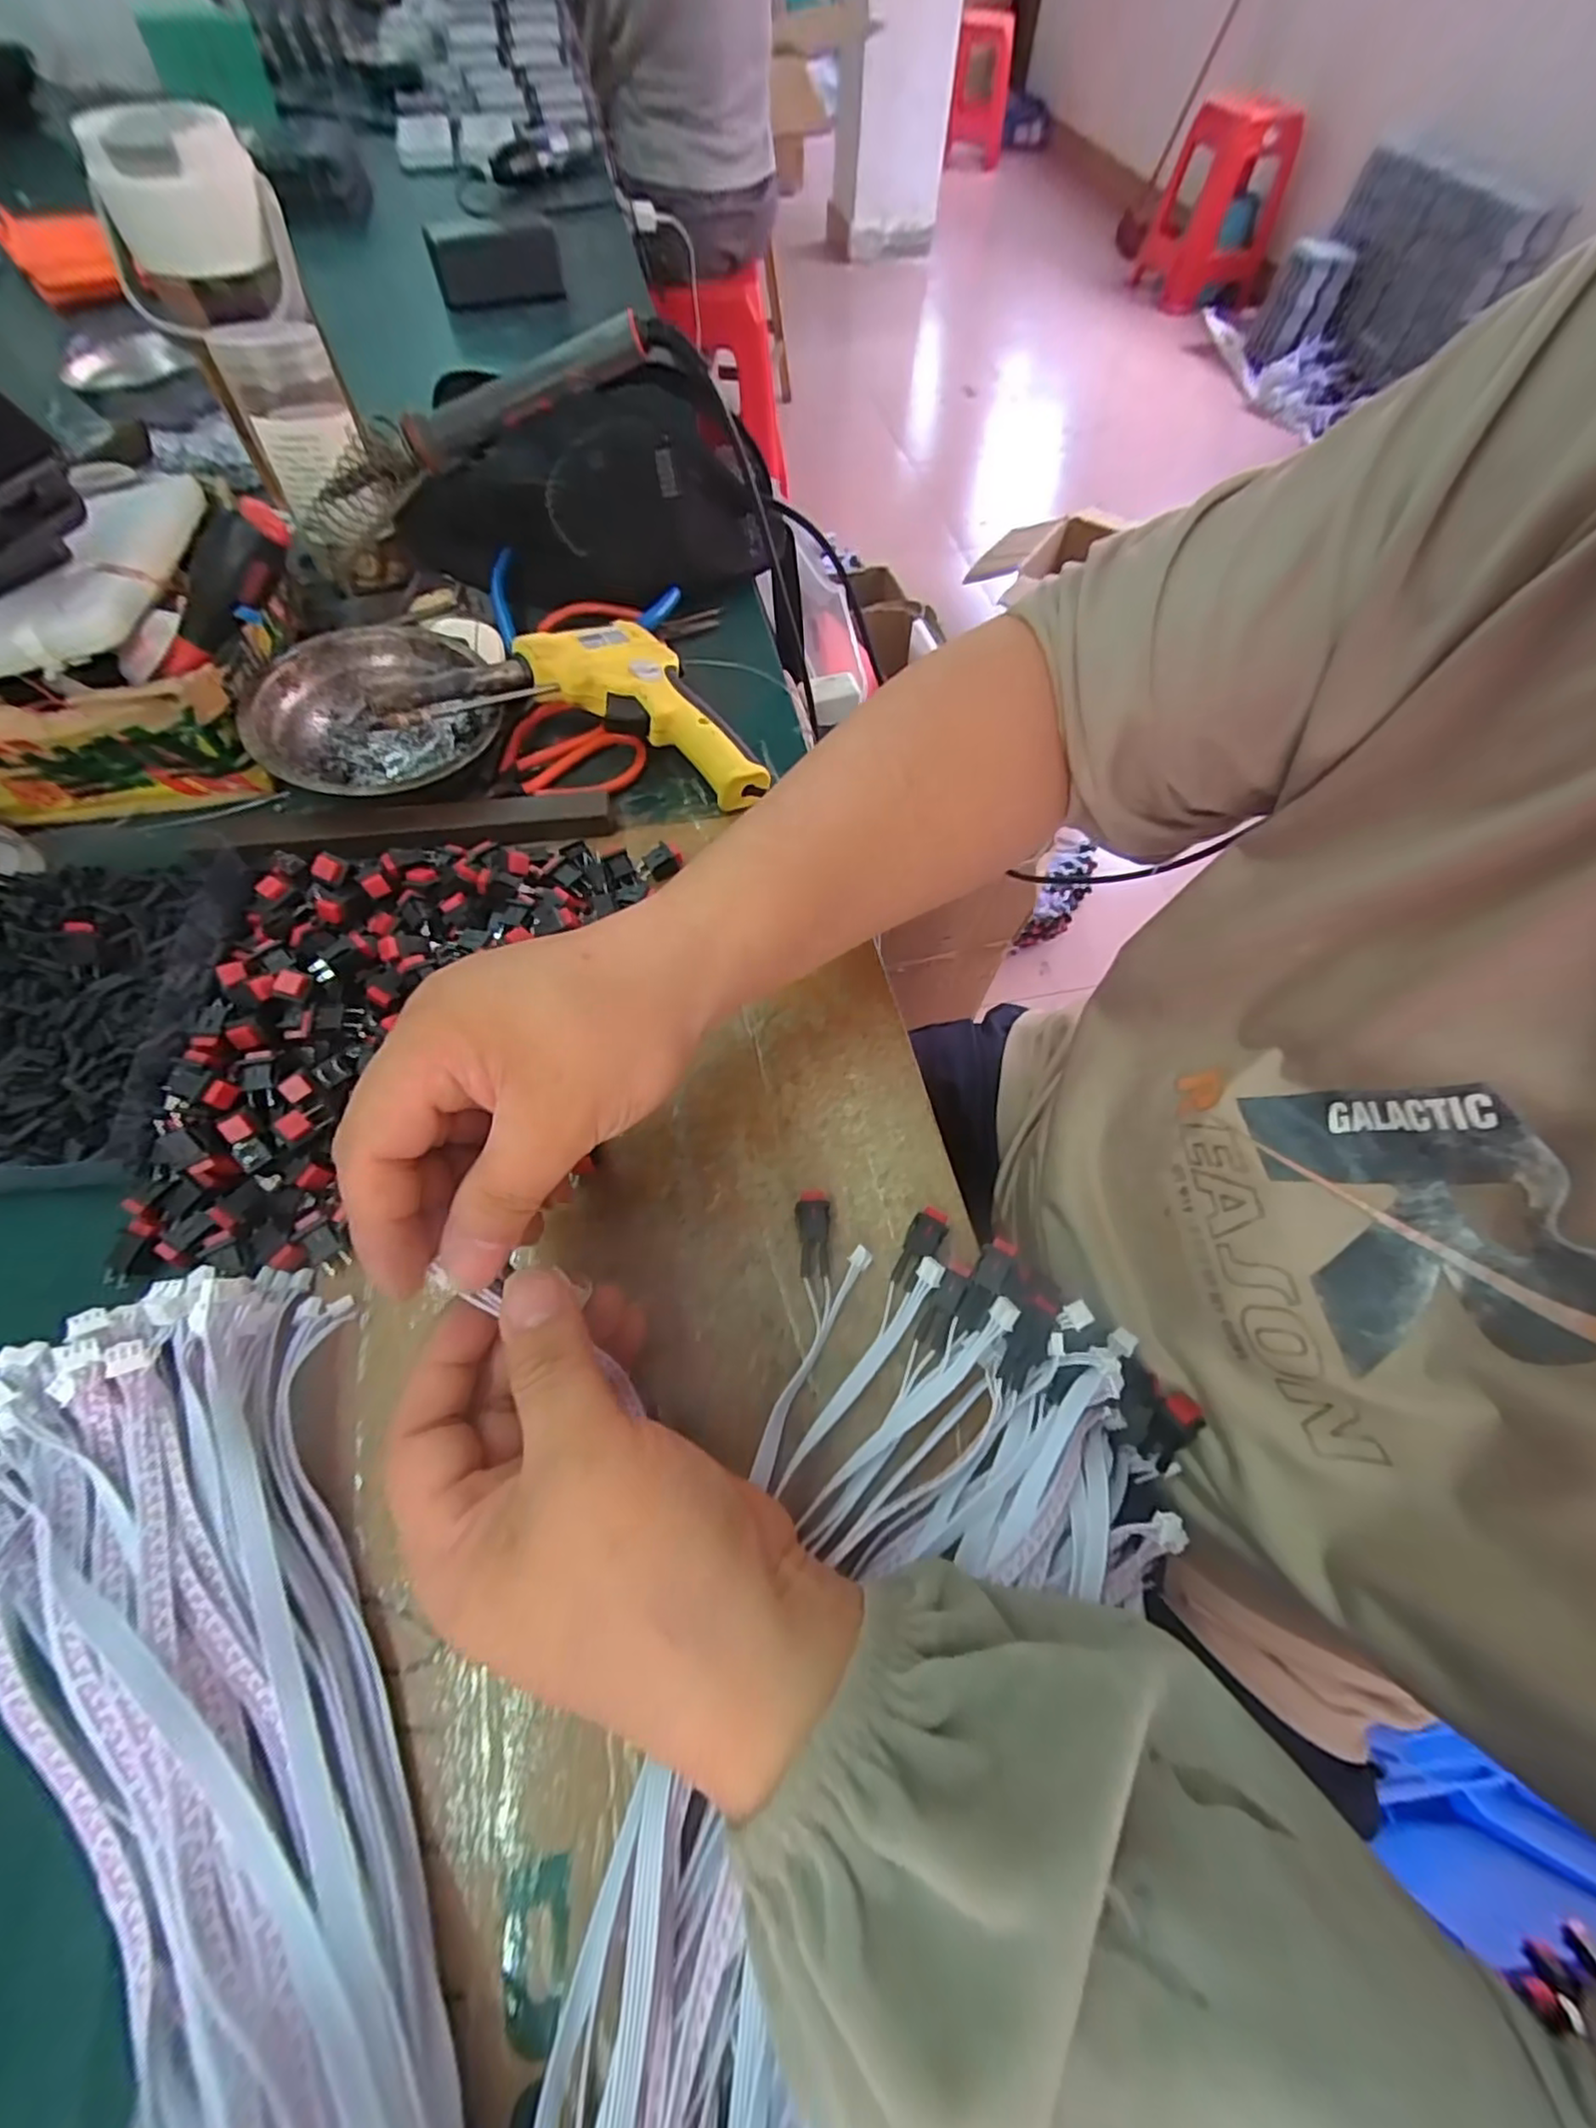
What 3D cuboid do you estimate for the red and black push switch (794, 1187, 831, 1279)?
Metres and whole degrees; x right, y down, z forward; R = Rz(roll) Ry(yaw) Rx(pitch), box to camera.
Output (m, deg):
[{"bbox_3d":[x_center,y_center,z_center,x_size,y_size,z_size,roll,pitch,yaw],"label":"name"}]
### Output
[{"bbox_3d":[0.006,0.070,0.278,0.013,0.008,0.034,1,63,-1],"label":"red and black push switch"}]

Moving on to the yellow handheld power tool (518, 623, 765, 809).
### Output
[{"bbox_3d":[-0.083,-0.200,0.388,0.085,0.040,0.140,-38,70,-19],"label":"yellow handheld power tool"}]

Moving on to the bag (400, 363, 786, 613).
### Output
[{"bbox_3d":[-0.134,-0.375,0.448,0.245,0.083,0.122,-17,65,-10],"label":"bag"}]

